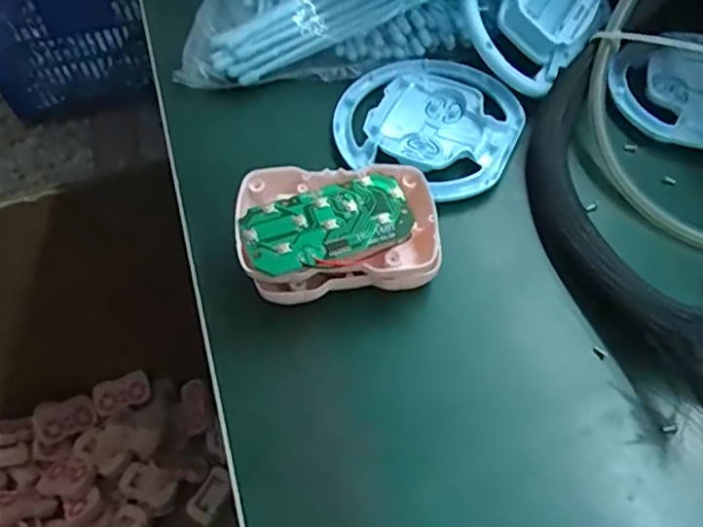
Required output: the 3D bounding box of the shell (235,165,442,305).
[{"bbox_3d":[-0.005,-0.013,0.289,0.088,0.045,0.053,-7,59,-1],"label":"shell"}]

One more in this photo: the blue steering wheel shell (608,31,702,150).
[{"bbox_3d":[0.204,-0.100,0.352,0.102,0.011,0.089,9,60,8],"label":"blue steering wheel shell"}]

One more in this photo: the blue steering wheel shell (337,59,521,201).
[{"bbox_3d":[0.043,-0.081,0.347,0.099,0.014,0.093,-1,59,2],"label":"blue steering wheel shell"}]

